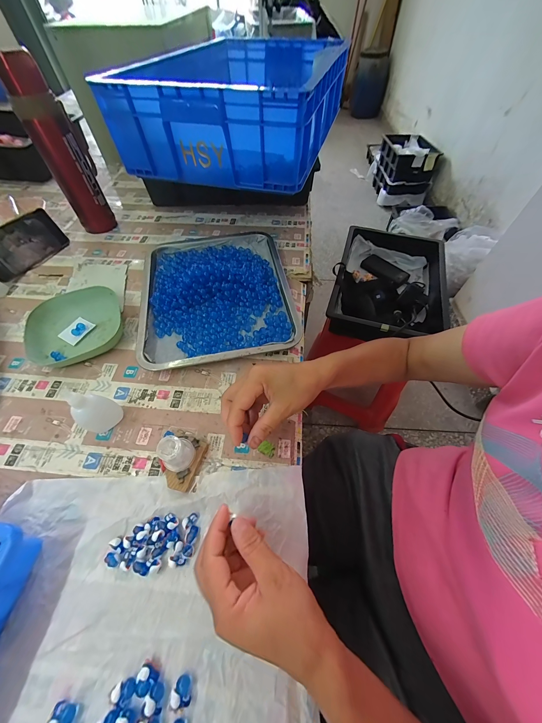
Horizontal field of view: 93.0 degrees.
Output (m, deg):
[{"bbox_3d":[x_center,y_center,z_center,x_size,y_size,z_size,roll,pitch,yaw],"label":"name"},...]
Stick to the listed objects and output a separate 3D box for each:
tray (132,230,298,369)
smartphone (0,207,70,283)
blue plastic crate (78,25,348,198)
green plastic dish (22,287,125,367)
[{"bbox_3d":[-0.102,-0.135,0.477,0.268,0.043,0.319,-12,58,-7],"label":"tray"},{"bbox_3d":[-0.496,-0.235,0.516,0.007,0.079,0.164,5,52,28],"label":"smartphone"},{"bbox_3d":[-0.042,-0.672,0.648,0.402,0.141,0.670,15,59,9],"label":"blue plastic crate"},{"bbox_3d":[-0.333,-0.063,0.439,0.147,0.029,0.134,0,58,0],"label":"green plastic dish"}]

